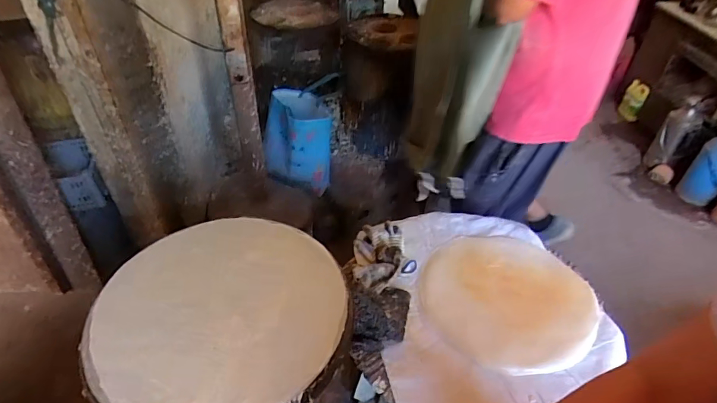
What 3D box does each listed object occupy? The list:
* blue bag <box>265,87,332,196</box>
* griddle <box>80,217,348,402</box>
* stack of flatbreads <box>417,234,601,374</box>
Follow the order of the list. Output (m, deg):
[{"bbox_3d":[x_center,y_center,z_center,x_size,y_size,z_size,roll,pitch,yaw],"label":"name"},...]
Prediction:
[{"bbox_3d":[-0.241,-0.243,1.772,0.256,0.328,0.258,0,40,-3],"label":"blue bag"},{"bbox_3d":[-0.209,0.158,0.670,0.361,0.020,0.367,2,40,-1],"label":"griddle"},{"bbox_3d":[0.333,0.207,0.978,0.353,0.028,0.395,22,44,21],"label":"stack of flatbreads"}]

